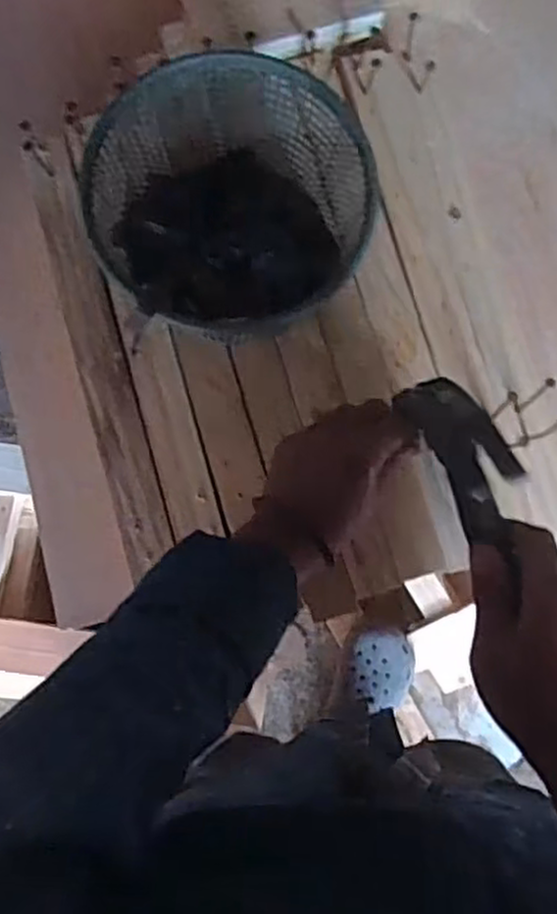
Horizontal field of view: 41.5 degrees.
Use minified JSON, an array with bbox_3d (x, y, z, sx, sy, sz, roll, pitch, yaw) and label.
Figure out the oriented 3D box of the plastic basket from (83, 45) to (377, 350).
[{"bbox_3d":[-0.037,-0.173,0.520,0.172,0.102,0.160,0,77,-1],"label":"plastic basket"}]

